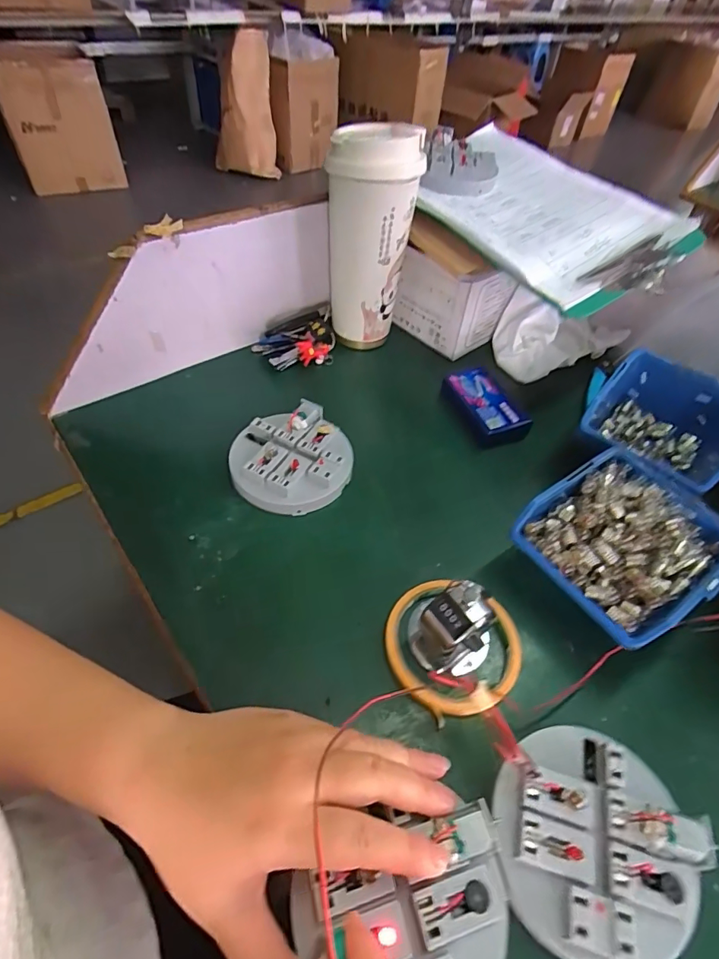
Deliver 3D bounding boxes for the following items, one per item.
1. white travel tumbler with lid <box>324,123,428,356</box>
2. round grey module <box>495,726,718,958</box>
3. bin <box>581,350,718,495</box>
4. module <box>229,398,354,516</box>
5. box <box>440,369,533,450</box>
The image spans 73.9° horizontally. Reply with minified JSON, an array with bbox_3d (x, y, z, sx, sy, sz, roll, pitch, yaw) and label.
[{"bbox_3d":[0.010,-0.232,0.477,0.081,0.190,0.069,3,50,-2],"label":"white travel tumbler with lid"},{"bbox_3d":[0.123,0.193,0.255,0.099,0.032,0.100,1,51,-2],"label":"round grey module"},{"bbox_3d":[0.264,-0.043,0.422,0.113,0.052,0.133,33,57,22],"label":"bin"},{"bbox_3d":[-0.059,-0.019,0.411,0.099,0.030,0.095,1,51,-2],"label":"module"},{"bbox_3d":[0.122,-0.072,0.475,0.050,0.027,0.087,-20,54,-18],"label":"box"}]

